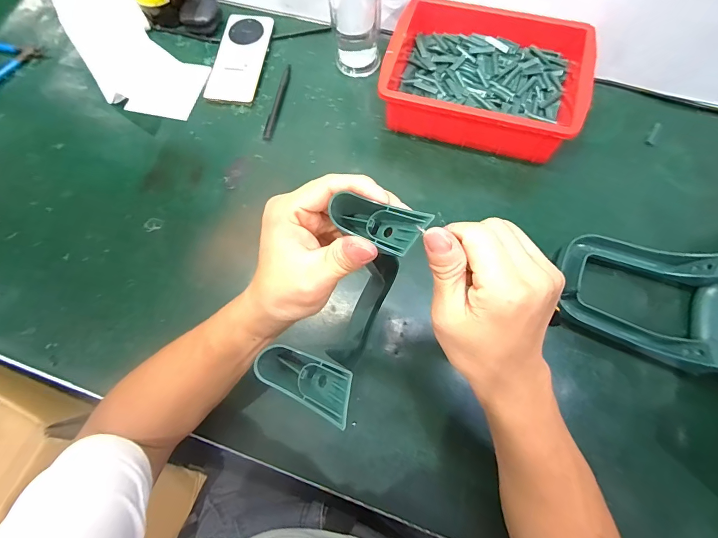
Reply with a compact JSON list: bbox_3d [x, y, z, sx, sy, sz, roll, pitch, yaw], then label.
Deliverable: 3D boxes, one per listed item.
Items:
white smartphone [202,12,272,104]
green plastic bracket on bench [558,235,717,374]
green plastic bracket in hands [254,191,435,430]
[{"bbox_3d":[-0.182,-0.328,0.563,0.075,0.013,0.161,8,73,4],"label":"white smartphone"},{"bbox_3d":[0.342,0.029,0.352,0.232,0.170,0.125,18,74,7],"label":"green plastic bracket on bench"},{"bbox_3d":[-0.008,0.034,0.280,0.060,0.159,0.132,24,74,9],"label":"green plastic bracket in hands"}]

